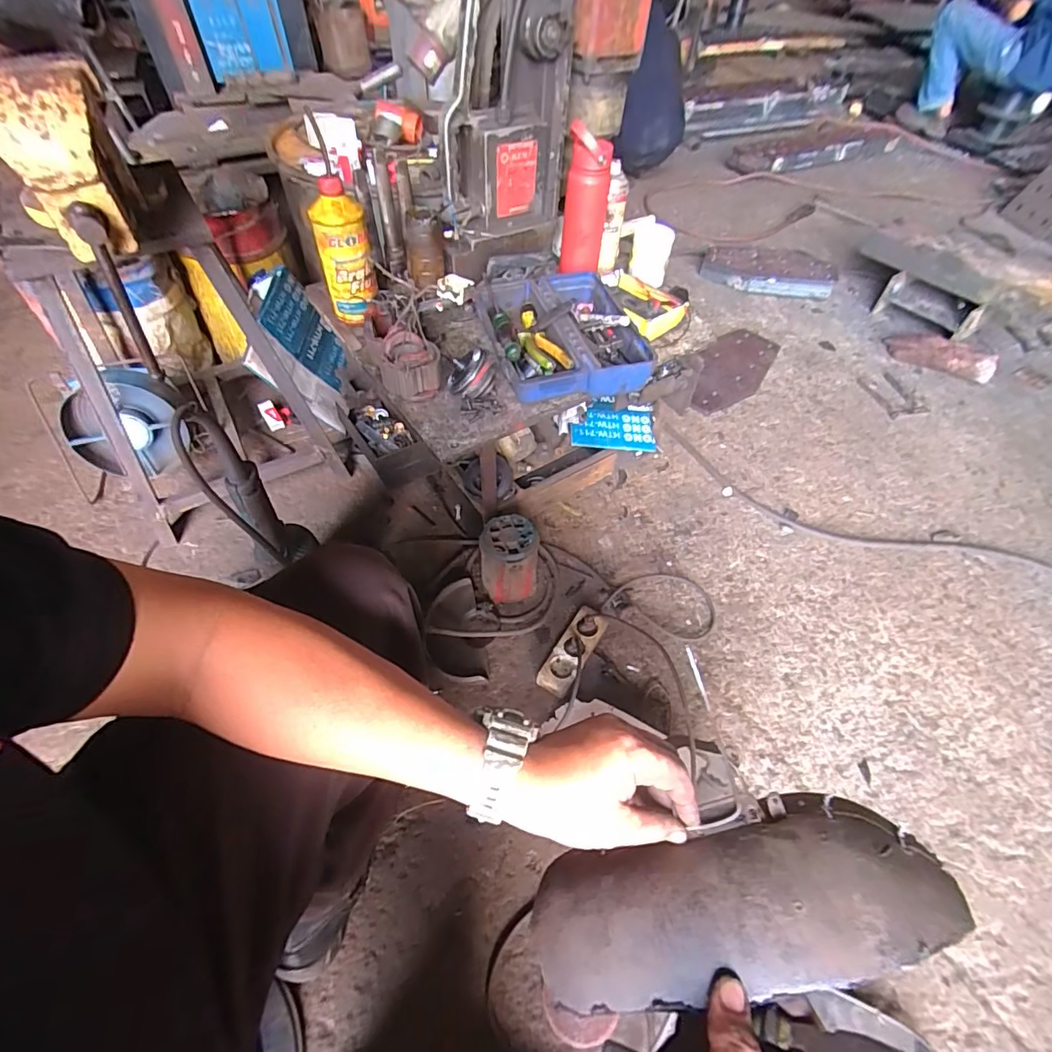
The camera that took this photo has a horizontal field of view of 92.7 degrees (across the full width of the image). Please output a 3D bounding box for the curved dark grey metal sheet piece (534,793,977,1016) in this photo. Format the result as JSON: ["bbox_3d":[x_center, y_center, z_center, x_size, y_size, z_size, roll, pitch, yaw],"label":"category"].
[{"bbox_3d":[0.128,0.242,0.325,0.250,0.022,0.095,-21,33,10],"label":"curved dark grey metal sheet piece"}]

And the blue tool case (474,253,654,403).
[{"bbox_3d":[0.058,-0.339,0.854,0.252,0.089,0.283,-9,53,-10],"label":"blue tool case"}]

